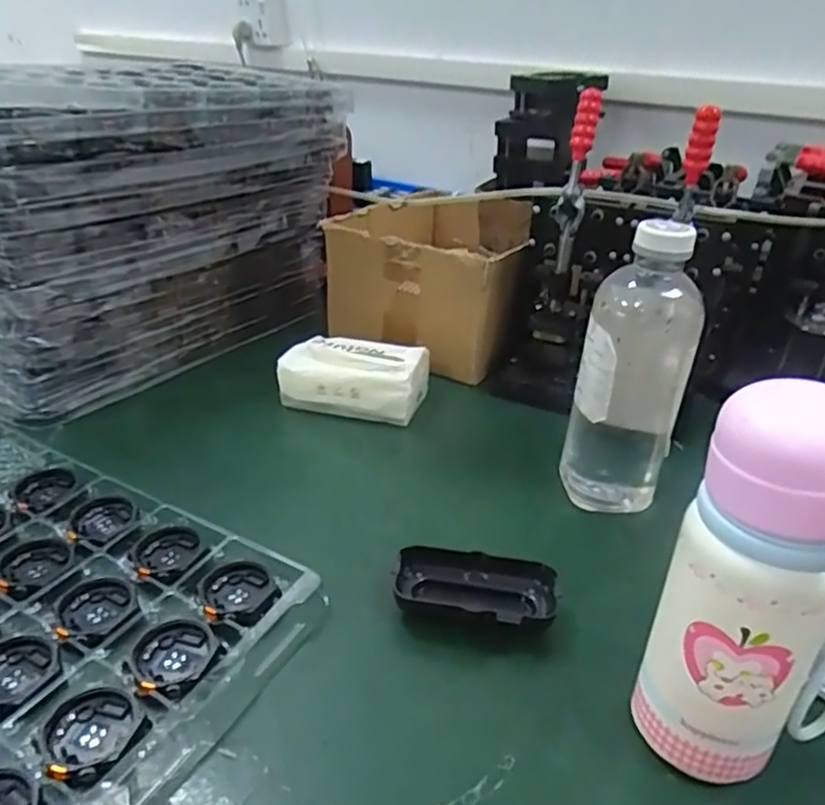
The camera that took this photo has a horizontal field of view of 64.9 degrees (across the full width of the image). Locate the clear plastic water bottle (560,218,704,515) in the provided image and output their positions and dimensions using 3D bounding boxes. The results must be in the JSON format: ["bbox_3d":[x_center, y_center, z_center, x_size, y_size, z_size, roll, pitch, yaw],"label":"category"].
[{"bbox_3d":[0.171,-0.018,0.510,0.083,0.230,0.074,16,31,22],"label":"clear plastic water bottle"}]

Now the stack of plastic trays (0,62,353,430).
[{"bbox_3d":[-0.346,-0.221,0.766,0.308,0.284,0.443,19,34,26],"label":"stack of plastic trays"}]

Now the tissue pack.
[{"bbox_3d":[-0.060,-0.024,0.683,0.144,0.059,0.086,11,30,13],"label":"tissue pack"}]

